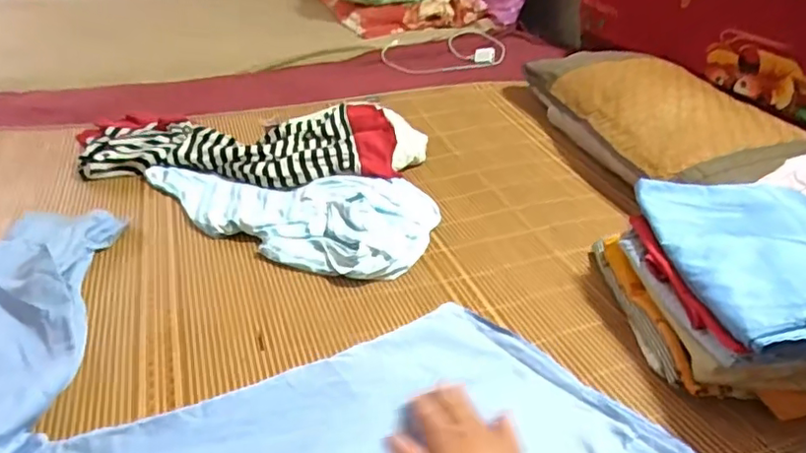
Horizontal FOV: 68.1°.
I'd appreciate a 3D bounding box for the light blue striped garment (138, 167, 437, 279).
[{"bbox_3d":[-0.171,-0.038,0.871,0.432,0.031,0.242,13,34,17],"label":"light blue striped garment"}]

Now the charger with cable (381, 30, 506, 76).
[{"bbox_3d":[0.112,-0.471,1.555,0.302,0.029,0.359,8,33,10],"label":"charger with cable"}]

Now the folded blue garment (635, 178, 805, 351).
[{"bbox_3d":[0.388,0.032,0.627,0.191,0.061,0.273,-1,33,-5],"label":"folded blue garment"}]

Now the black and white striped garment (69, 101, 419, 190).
[{"bbox_3d":[-0.252,-0.154,1.018,0.576,0.057,0.226,-1,33,-3],"label":"black and white striped garment"}]

